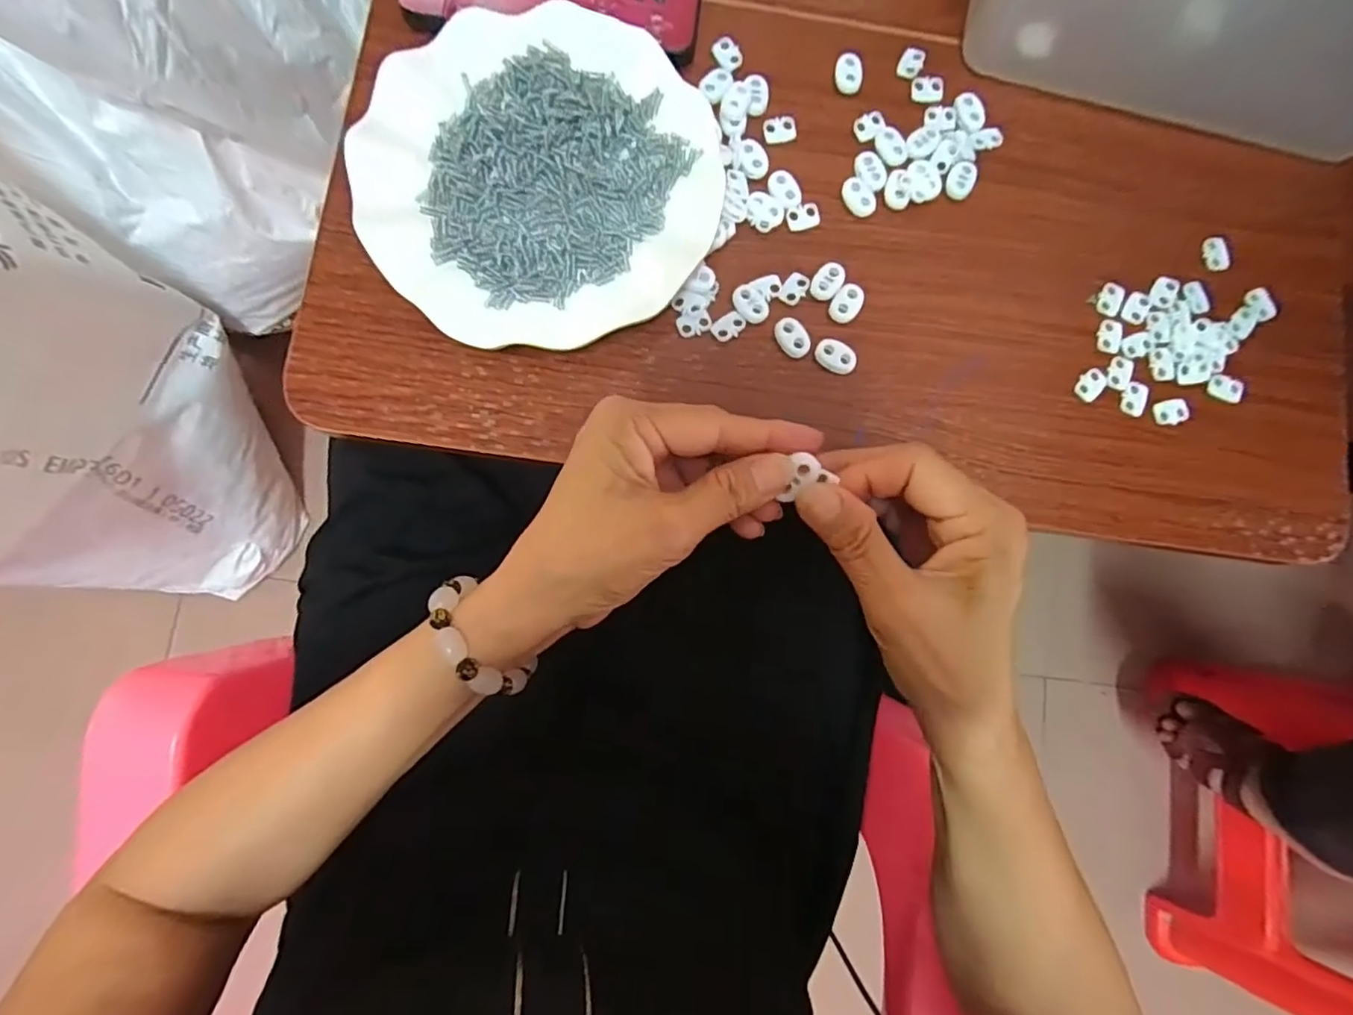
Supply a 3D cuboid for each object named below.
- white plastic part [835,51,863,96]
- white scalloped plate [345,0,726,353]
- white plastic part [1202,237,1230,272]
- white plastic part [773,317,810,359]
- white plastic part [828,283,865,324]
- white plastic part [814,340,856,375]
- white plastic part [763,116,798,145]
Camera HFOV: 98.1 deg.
[{"bbox_3d":[0.101,-0.254,0.342,0.015,0.005,0.023,-8,84,-4],"label":"white plastic part"},{"bbox_3d":[-0.071,-0.174,0.313,0.181,0.024,0.177,0,83,-3],"label":"white scalloped plate"},{"bbox_3d":[0.316,-0.148,0.343,0.012,0.004,0.021,-10,84,-6],"label":"white plastic part"},{"bbox_3d":[0.063,-0.093,0.320,0.015,0.005,0.024,-36,87,-7],"label":"white plastic part"},{"bbox_3d":[0.095,-0.113,0.323,0.015,0.004,0.022,34,83,1],"label":"white plastic part"},{"bbox_3d":[0.087,-0.083,0.319,0.022,0.006,0.015,34,83,1],"label":"white plastic part"},{"bbox_3d":[0.060,-0.217,0.337,0.019,0.004,0.015,-11,84,-5],"label":"white plastic part"}]

